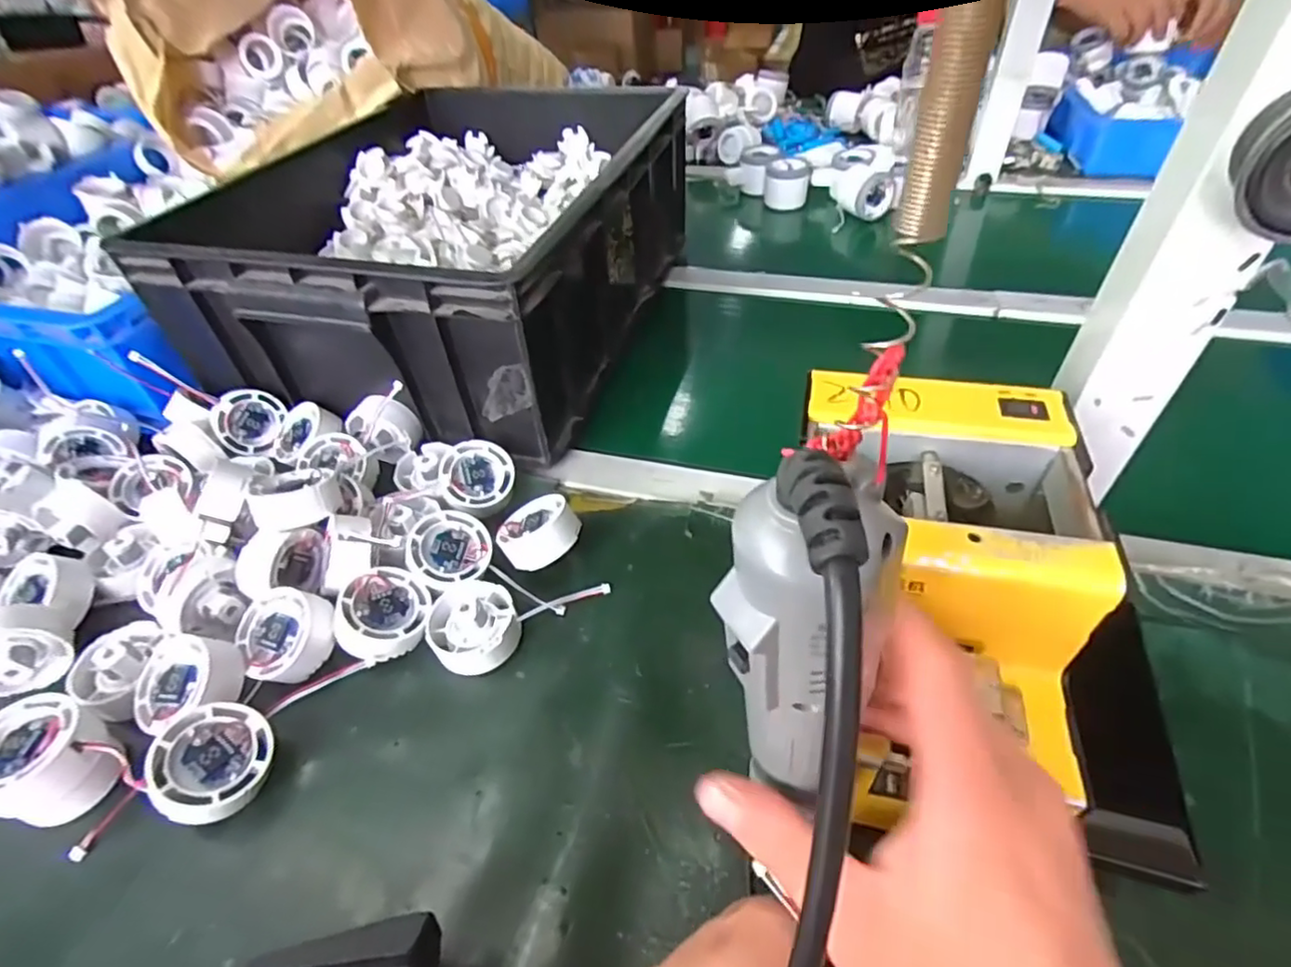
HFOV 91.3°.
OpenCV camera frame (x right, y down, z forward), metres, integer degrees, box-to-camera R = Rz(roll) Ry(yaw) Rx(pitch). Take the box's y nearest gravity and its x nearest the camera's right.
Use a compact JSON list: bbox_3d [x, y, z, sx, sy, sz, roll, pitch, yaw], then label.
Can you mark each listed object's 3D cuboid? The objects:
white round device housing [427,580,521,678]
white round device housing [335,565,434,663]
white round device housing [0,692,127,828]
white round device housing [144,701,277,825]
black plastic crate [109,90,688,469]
[{"bbox_3d":[-0.109,0.088,0.398,0.053,0.030,0.060,-21,47,-16],"label":"white round device housing"},{"bbox_3d":[-0.165,0.082,0.396,0.054,0.018,0.054,18,45,-19],"label":"white round device housing"},{"bbox_3d":[-0.315,0.148,0.334,0.058,0.049,0.052,16,48,20],"label":"white round device housing"},{"bbox_3d":[-0.230,0.148,0.335,0.053,0.025,0.055,30,43,-8],"label":"white round device housing"},{"bbox_3d":[-0.184,-0.253,0.634,0.357,0.155,0.469,9,46,13],"label":"black plastic crate"}]

